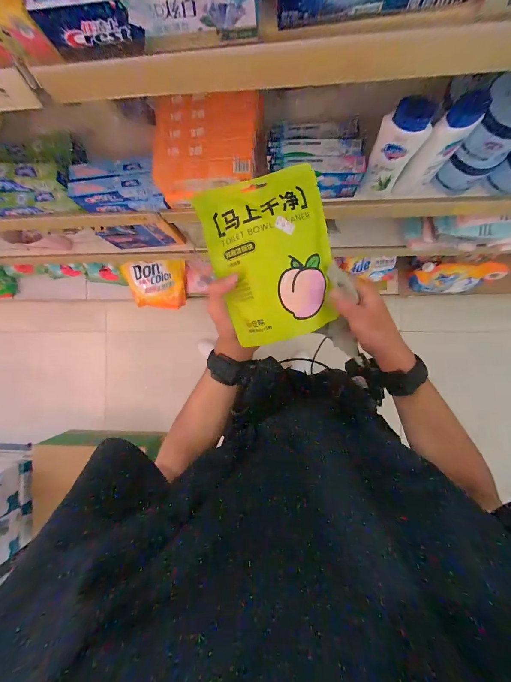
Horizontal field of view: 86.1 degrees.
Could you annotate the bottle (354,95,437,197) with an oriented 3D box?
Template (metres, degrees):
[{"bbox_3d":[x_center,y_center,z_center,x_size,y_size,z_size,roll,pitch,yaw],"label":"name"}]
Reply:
[{"bbox_3d":[0.251,-0.339,0.508,0.074,0.202,0.041,3,89,6],"label":"bottle"}]

